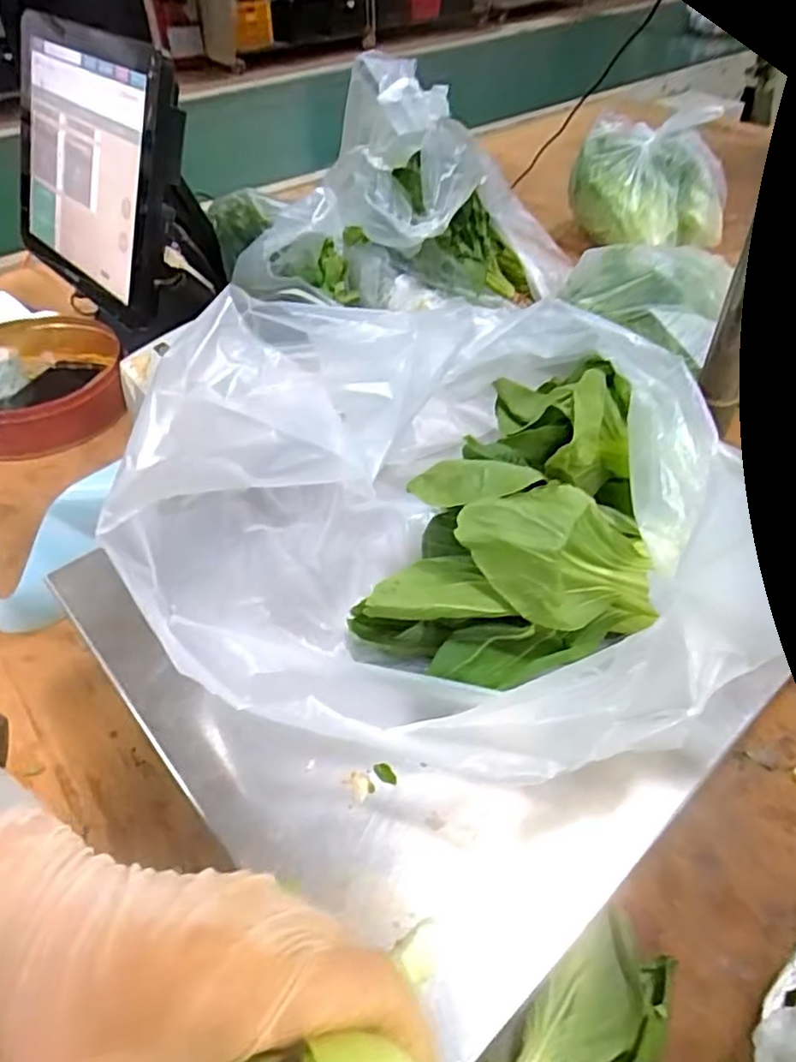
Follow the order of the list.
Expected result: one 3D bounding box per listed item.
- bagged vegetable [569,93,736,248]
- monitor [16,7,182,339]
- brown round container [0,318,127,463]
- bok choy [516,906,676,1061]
[{"bbox_3d":[0.389,-0.542,1.023,0.235,0.168,0.151,10,47,11],"label":"bagged vegetable"},{"bbox_3d":[-0.398,-0.456,0.829,0.368,0.284,0.041,35,33,29],"label":"monitor"},{"bbox_3d":[-0.482,-0.184,0.868,0.226,0.084,0.235,-1,45,1],"label":"brown round container"},{"bbox_3d":[0.110,0.287,0.378,0.124,0.039,0.068,-36,54,-29],"label":"bok choy"}]

